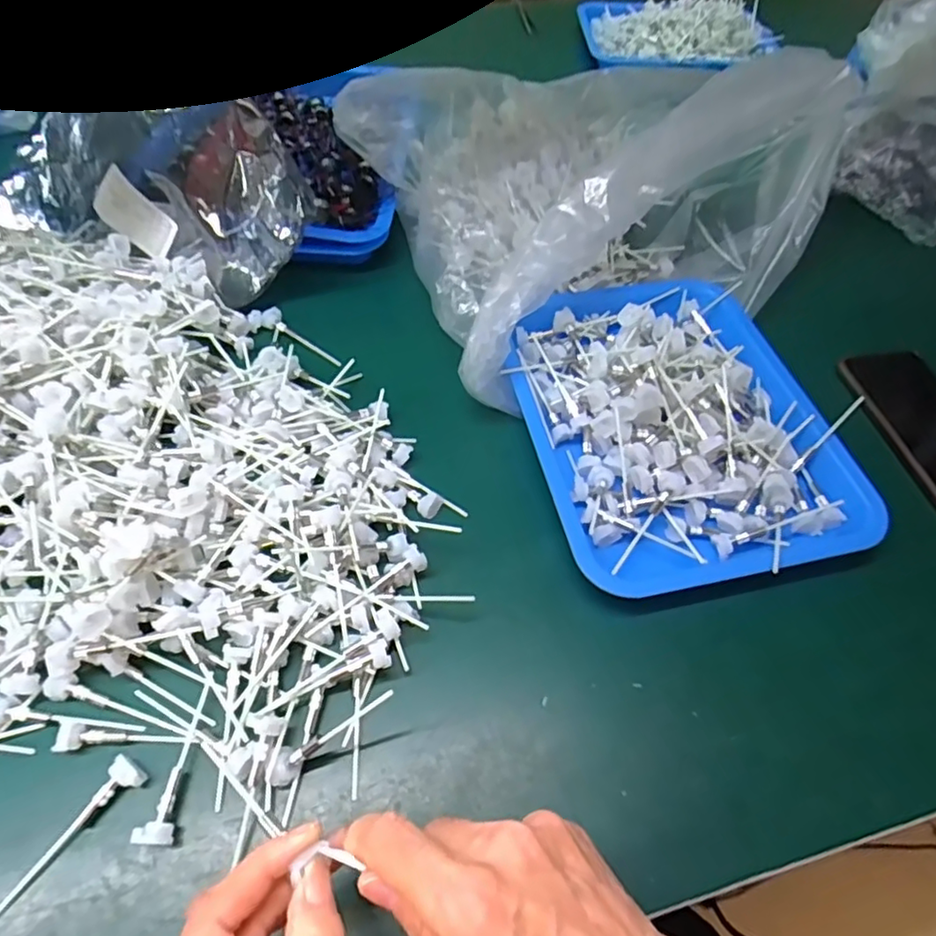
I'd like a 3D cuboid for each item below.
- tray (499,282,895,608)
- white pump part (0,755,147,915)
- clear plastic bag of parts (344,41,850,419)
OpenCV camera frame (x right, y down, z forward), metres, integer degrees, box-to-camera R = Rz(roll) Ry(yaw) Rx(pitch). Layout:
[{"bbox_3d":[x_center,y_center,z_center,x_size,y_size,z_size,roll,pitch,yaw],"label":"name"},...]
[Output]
[{"bbox_3d":[0.152,-0.052,0.460,0.222,0.050,0.290,-8,55,-9],"label":"tray"},{"bbox_3d":[-0.207,0.188,0.308,0.017,0.013,0.086,36,60,20],"label":"white pump part"},{"bbox_3d":[0.090,-0.294,0.549,0.379,0.145,0.388,-22,59,-18],"label":"clear plastic bag of parts"}]

